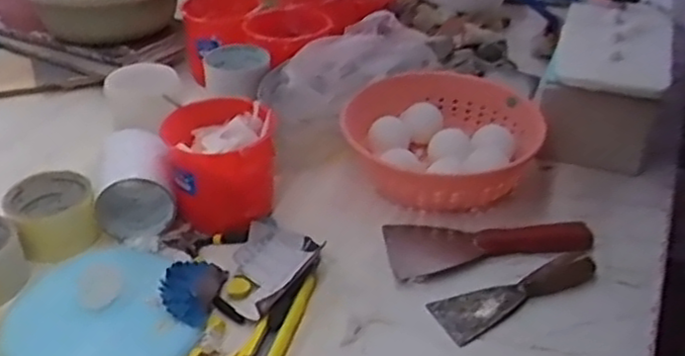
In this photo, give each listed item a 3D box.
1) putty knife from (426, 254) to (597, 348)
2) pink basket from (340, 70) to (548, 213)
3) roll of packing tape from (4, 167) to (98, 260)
[{"bbox_3d":[0.166,0.105,0.697,0.168,0.020,0.054,-18,38,-25],"label":"putty knife"},{"bbox_3d":[0.117,-0.043,0.860,0.215,0.085,0.211,0,34,0],"label":"pink basket"},{"bbox_3d":[-0.305,0.037,0.762,0.085,0.046,0.087,-18,38,-24],"label":"roll of packing tape"}]

